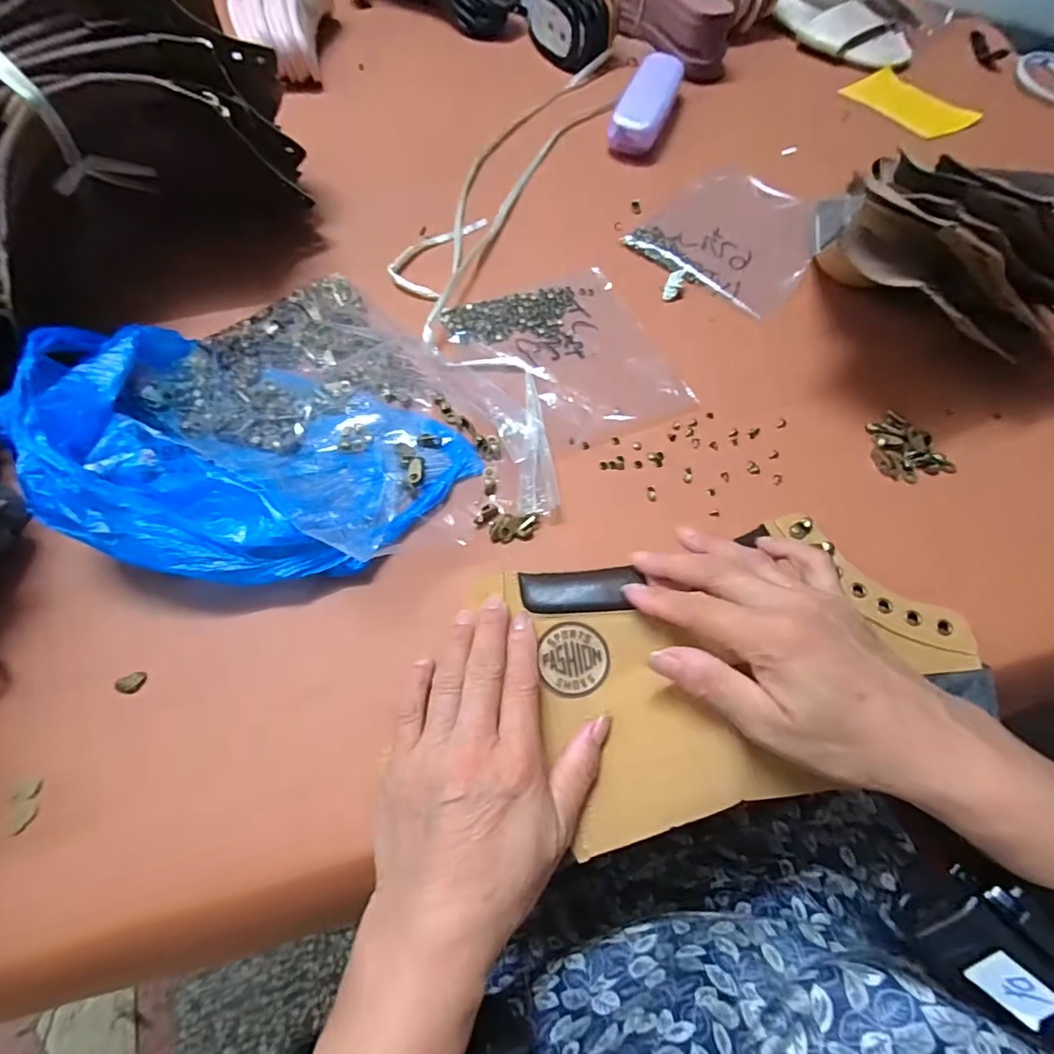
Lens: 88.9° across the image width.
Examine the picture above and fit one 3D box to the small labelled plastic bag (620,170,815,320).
[{"bbox_3d":[0.169,-0.243,0.452,0.133,0.009,0.165,37,68,15],"label":"small labelled plastic bag"}]

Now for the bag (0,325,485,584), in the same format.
[{"bbox_3d":[-0.161,-0.046,0.309,0.236,0.070,0.161,16,64,6],"label":"bag"}]

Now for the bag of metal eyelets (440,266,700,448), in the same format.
[{"bbox_3d":[0.025,-0.125,0.393,0.145,0.012,0.146,-21,66,-12],"label":"bag of metal eyelets"}]

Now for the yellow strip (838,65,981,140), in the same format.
[{"bbox_3d":[0.393,-0.440,0.555,0.059,0.010,0.128,-37,70,-18],"label":"yellow strip"}]

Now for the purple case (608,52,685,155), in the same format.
[{"bbox_3d":[0.118,-0.407,0.519,0.044,0.039,0.130,20,64,8],"label":"purple case"}]

